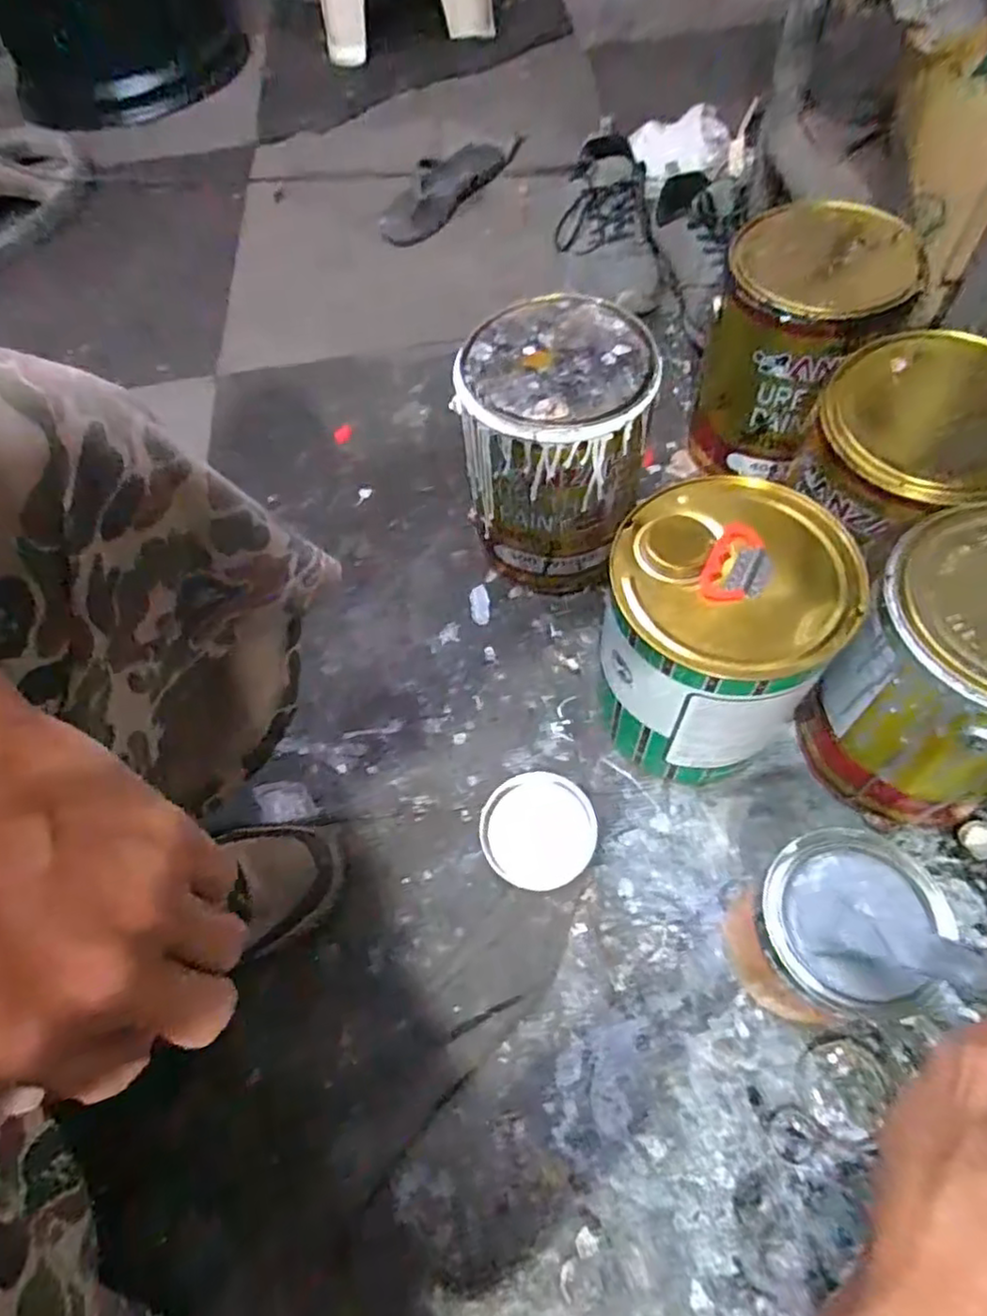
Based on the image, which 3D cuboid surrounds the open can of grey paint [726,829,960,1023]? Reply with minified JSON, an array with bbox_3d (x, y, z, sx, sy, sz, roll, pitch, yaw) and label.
[{"bbox_3d":[0.218,0.188,0.465,0.095,0.135,0.092,-2,61,3],"label":"open can of grey paint"}]

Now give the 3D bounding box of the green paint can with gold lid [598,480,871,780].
[{"bbox_3d":[0.165,-0.008,0.528,0.157,0.211,0.151,-2,61,3],"label":"green paint can with gold lid"}]

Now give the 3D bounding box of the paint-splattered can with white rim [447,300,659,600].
[{"bbox_3d":[0.055,-0.182,0.626,0.151,0.216,0.153,-2,61,3],"label":"paint-splattered can with white rim"}]

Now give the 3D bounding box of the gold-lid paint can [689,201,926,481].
[{"bbox_3d":[0.280,-0.287,0.645,0.146,0.195,0.147,-2,62,4],"label":"gold-lid paint can"}]

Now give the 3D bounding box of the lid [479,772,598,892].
[{"bbox_3d":[0.037,0.143,0.559,0.092,0.025,0.093,-2,61,3],"label":"lid"}]

